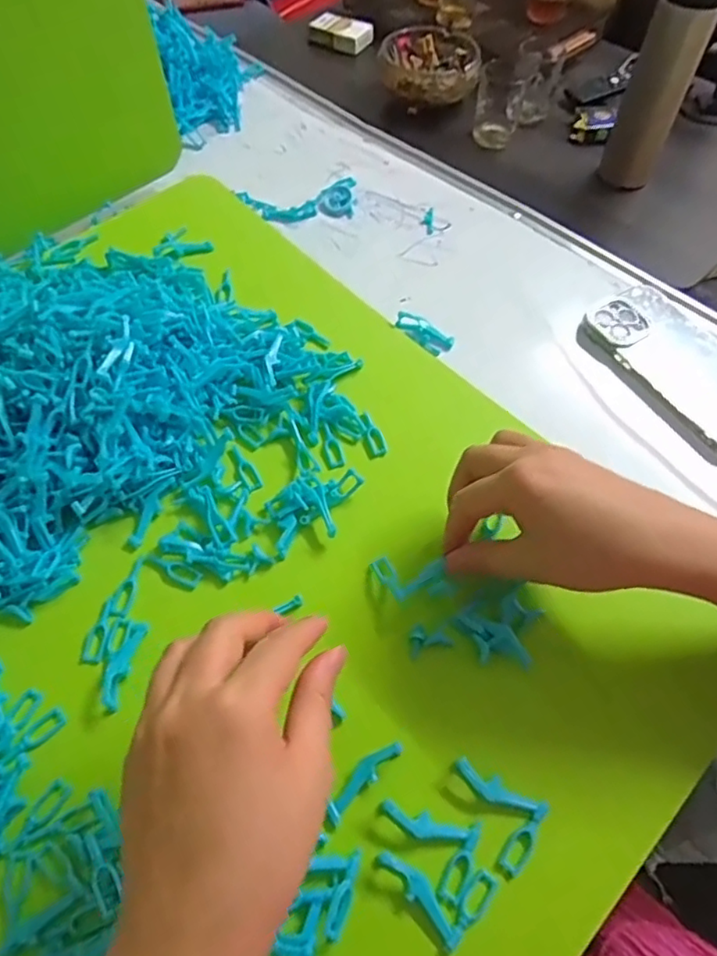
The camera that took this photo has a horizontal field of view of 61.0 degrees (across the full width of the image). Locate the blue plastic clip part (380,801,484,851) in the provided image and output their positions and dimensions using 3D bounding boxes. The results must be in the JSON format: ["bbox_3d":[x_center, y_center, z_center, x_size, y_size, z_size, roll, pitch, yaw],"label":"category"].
[{"bbox_3d":[0.036,0.178,0.312,0.051,0.008,0.013,10,59,6],"label":"blue plastic clip part"}]

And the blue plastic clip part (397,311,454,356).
[{"bbox_3d":[0.053,-0.118,0.494,0.050,0.016,0.018,33,64,18],"label":"blue plastic clip part"}]

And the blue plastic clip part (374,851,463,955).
[{"bbox_3d":[0.030,0.204,0.297,0.015,0.005,0.051,-34,64,-19],"label":"blue plastic clip part"}]

